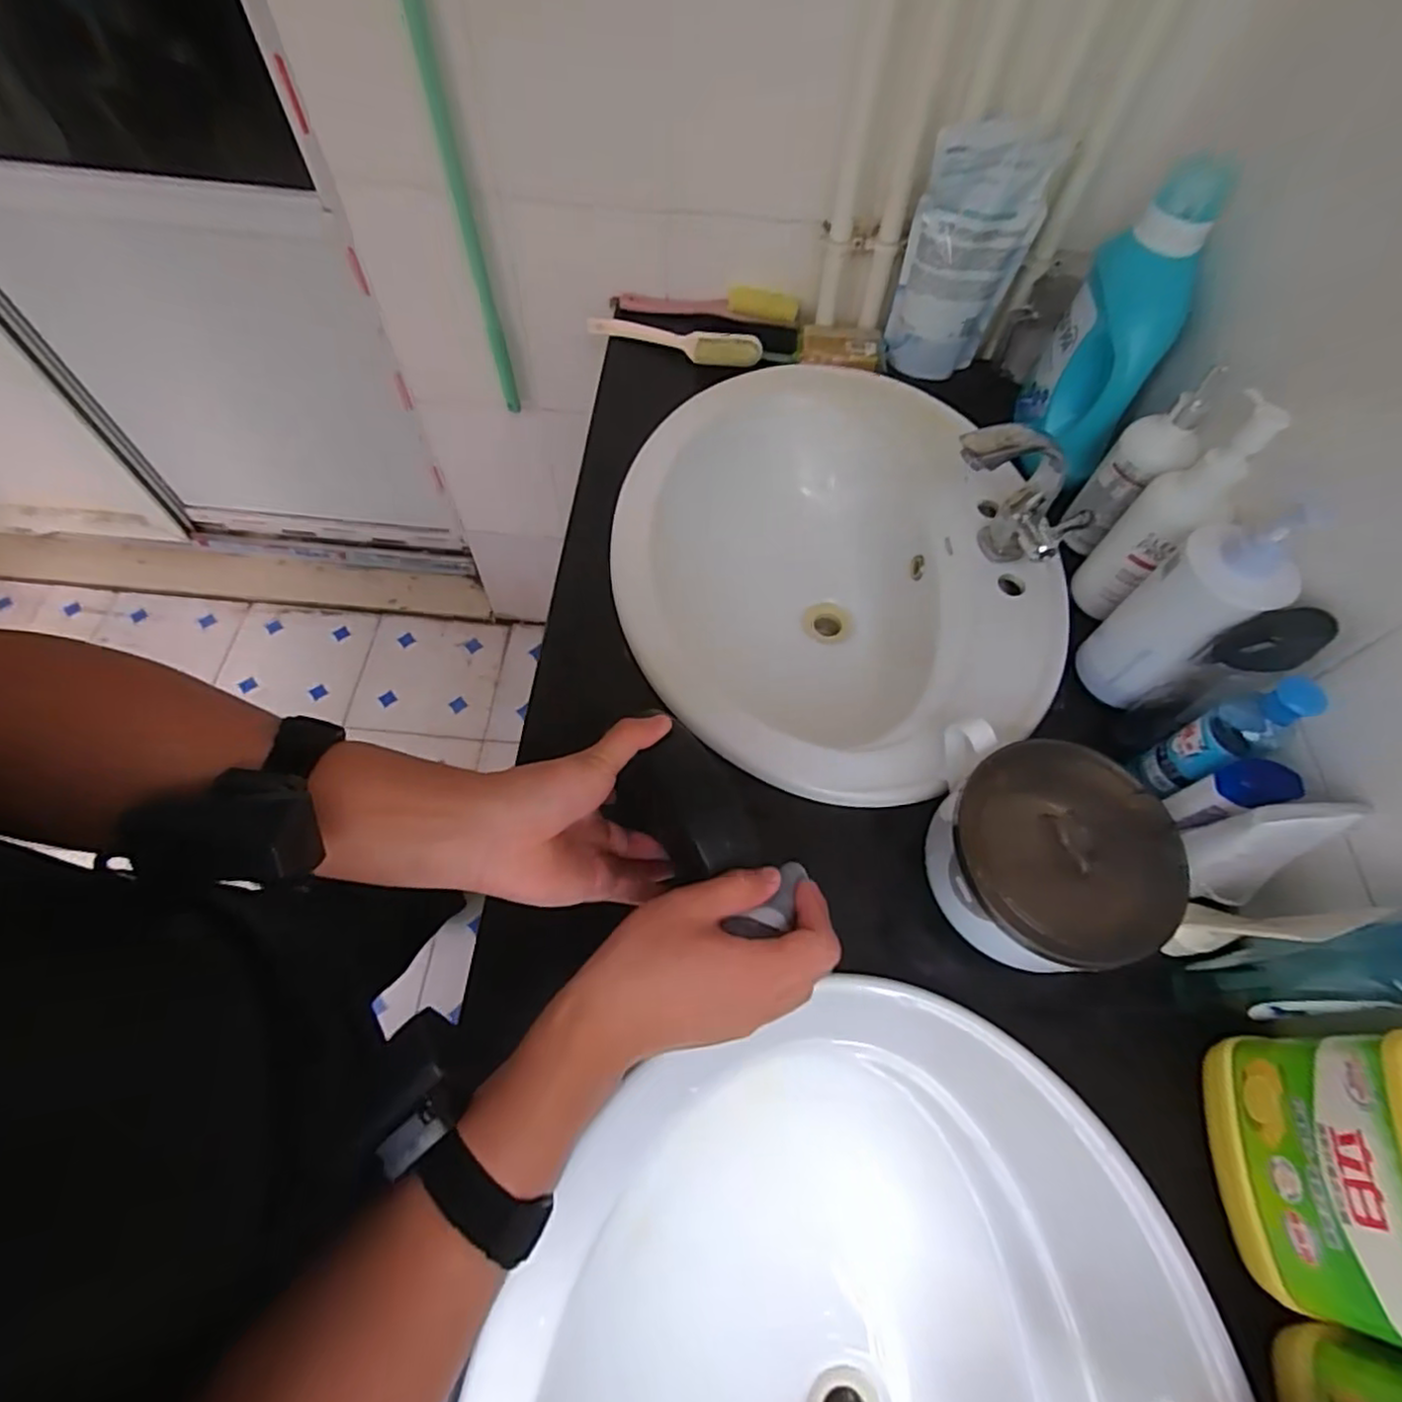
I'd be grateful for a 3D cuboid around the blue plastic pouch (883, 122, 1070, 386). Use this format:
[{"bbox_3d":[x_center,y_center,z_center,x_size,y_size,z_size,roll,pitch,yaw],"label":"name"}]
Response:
[{"bbox_3d":[0.282,-0.475,0.730,0.123,0.234,0.052,21,63,8],"label":"blue plastic pouch"}]

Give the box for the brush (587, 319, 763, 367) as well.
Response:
[{"bbox_3d":[-0.036,-0.447,0.823,0.222,0.023,0.038,16,62,6],"label":"brush"}]

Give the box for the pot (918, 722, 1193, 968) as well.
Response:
[{"bbox_3d":[0.249,0.116,0.485,0.154,0.083,0.157,18,62,7],"label":"pot"}]

